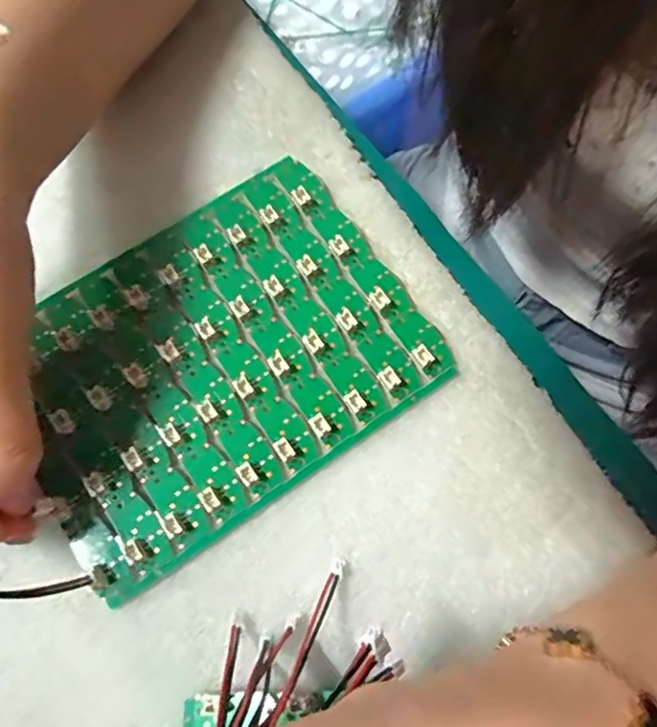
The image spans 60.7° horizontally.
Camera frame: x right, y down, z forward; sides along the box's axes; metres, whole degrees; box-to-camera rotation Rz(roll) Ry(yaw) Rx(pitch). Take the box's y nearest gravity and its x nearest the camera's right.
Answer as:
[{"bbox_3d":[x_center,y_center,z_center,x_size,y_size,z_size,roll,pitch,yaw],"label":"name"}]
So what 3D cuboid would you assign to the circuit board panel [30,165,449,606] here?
[{"bbox_3d":[-0.048,-0.003,0.236,0.163,0.011,0.125,-33,78,-10],"label":"circuit board panel"}]

